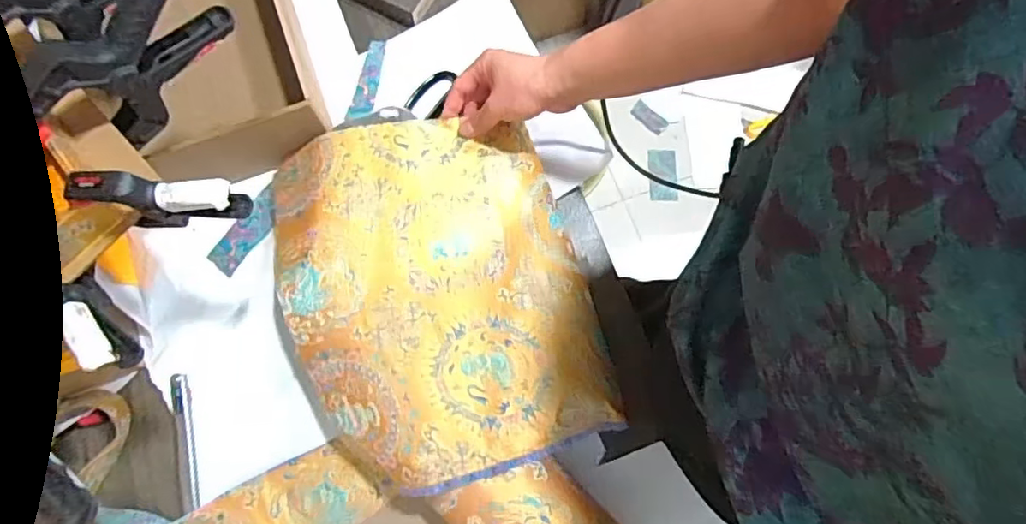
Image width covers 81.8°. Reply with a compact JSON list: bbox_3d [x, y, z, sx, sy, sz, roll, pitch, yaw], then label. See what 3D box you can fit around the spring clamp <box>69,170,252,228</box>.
[{"bbox_3d":[-0.234,-0.041,0.391,0.111,0.022,0.030,0,75,-1],"label":"spring clamp"}]

